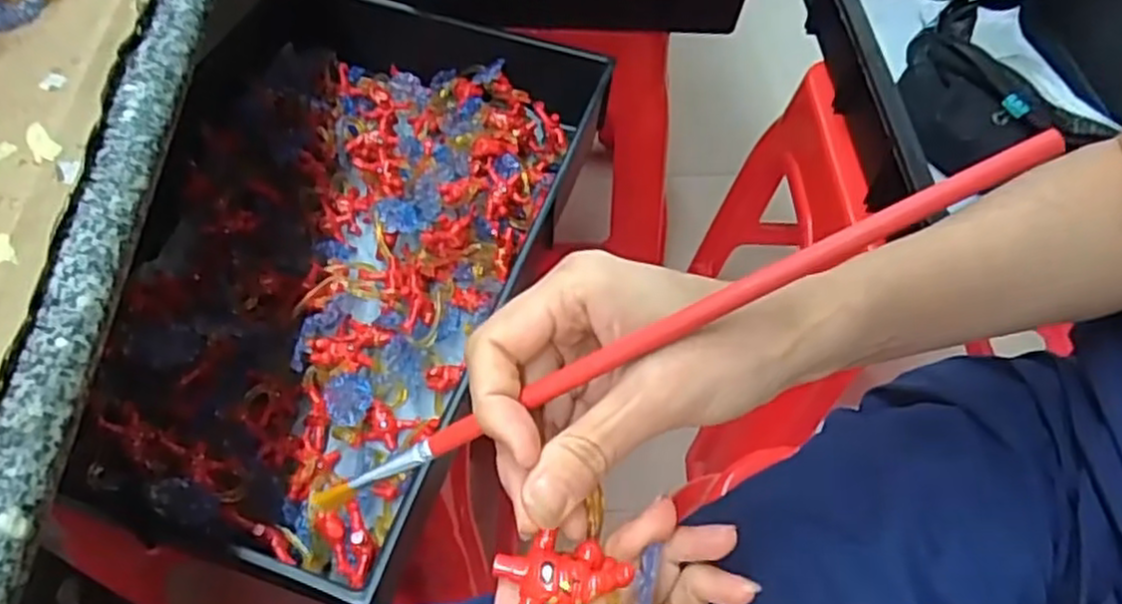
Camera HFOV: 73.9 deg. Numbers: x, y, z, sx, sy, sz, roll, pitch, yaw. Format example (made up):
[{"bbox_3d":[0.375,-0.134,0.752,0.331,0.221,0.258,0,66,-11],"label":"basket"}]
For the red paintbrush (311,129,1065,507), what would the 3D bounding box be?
[{"bbox_3d":[0.028,0.011,0.236,0.257,0.008,0.007,-28,57,11],"label":"red paintbrush"}]

